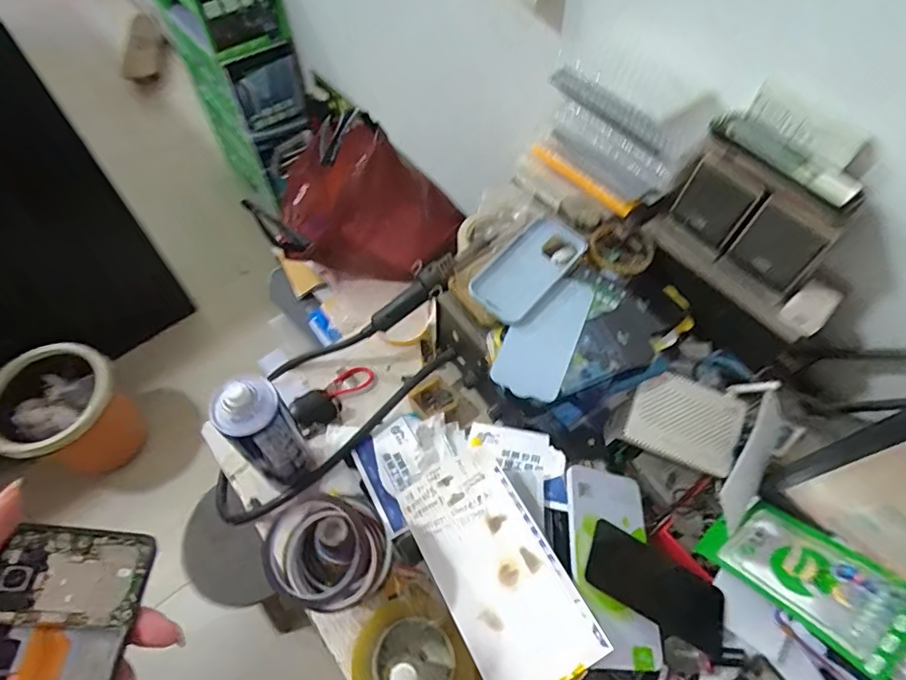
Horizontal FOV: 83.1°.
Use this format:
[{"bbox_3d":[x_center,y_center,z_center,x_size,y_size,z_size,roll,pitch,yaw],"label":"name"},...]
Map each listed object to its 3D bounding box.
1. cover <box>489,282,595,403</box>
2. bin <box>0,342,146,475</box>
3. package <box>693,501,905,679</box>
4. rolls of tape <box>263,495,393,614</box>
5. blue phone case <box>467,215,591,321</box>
[{"bbox_3d":[0.106,-0.008,0.583,0.074,0.014,0.163,24,60,11],"label":"cover"},{"bbox_3d":[-0.965,0.206,1.314,0.274,0.327,0.267,1,59,-2],"label":"bin"},{"bbox_3d":[0.352,0.233,0.511,0.093,0.018,0.175,-36,37,-19],"label":"package"},{"bbox_3d":[-0.114,0.196,0.472,0.104,0.057,0.095,1,59,-2],"label":"rolls of tape"},{"bbox_3d":[0.095,-0.091,0.626,0.079,0.017,0.164,38,64,18],"label":"blue phone case"}]

